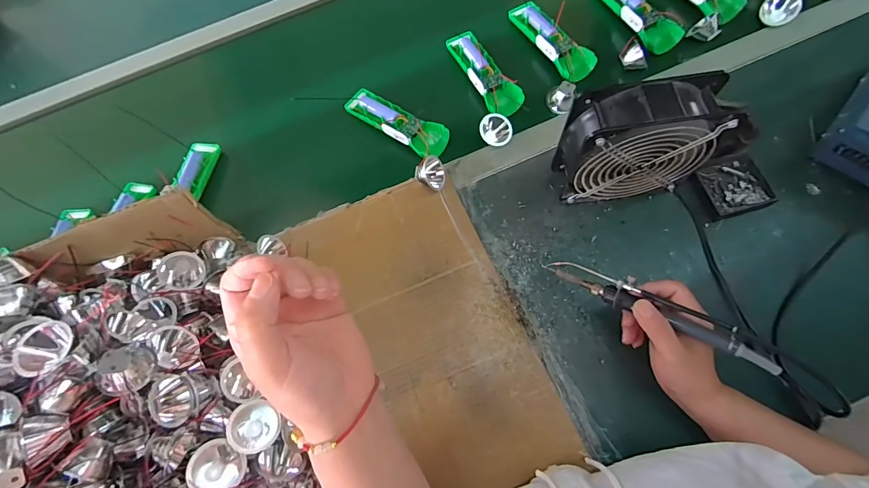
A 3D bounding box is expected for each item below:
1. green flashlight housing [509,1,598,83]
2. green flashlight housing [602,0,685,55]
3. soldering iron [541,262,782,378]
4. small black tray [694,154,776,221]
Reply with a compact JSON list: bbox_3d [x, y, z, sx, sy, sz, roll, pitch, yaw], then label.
[{"bbox_3d":[0.173,-0.303,0.583,0.054,0.036,0.161,-25,69,-4],"label":"green flashlight housing"},{"bbox_3d":[0.299,-0.346,0.579,0.052,0.034,0.162,-23,69,-3],"label":"green flashlight housing"},{"bbox_3d":[0.197,0.056,0.365,0.200,0.028,0.021,26,72,37],"label":"soldering iron"},{"bbox_3d":[0.358,-0.070,0.464,0.065,0.012,0.068,-18,69,-1],"label":"small black tray"}]

